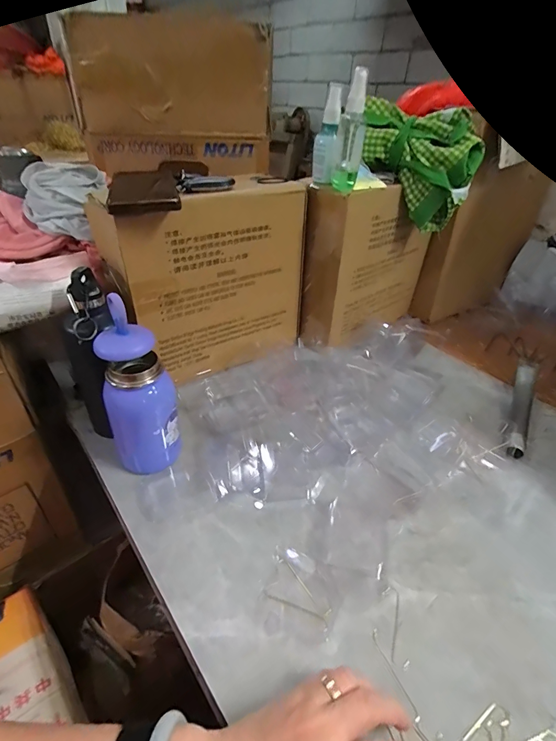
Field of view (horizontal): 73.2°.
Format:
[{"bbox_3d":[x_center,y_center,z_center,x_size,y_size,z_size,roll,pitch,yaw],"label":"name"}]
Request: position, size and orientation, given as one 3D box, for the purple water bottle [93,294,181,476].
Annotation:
[{"bbox_3d":[-0.156,0.029,0.425,0.073,0.183,0.080,-17,42,-29],"label":"purple water bottle"}]

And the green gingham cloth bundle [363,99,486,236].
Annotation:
[{"bbox_3d":[0.207,-0.319,0.589,0.188,0.150,0.091,9,37,8],"label":"green gingham cloth bundle"}]

